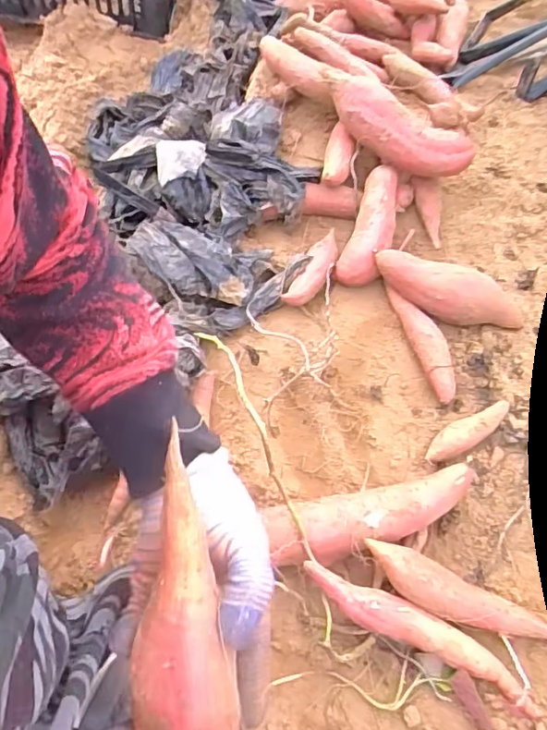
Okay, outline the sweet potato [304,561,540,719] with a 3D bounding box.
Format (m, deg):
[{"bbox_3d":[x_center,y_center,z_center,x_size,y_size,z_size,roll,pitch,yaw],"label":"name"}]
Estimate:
[{"bbox_3d":[0.130,0.240,0.497,0.220,0.045,0.035,23,62,12],"label":"sweet potato"}]

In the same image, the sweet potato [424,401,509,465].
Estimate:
[{"bbox_3d":[0.214,0.073,0.602,0.112,0.026,0.028,-25,65,-15],"label":"sweet potato"}]

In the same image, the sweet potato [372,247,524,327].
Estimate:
[{"bbox_3d":[0.217,-0.092,0.676,0.191,0.058,0.063,17,62,7],"label":"sweet potato"}]

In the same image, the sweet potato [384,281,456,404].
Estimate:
[{"bbox_3d":[0.179,-0.031,0.663,0.031,0.042,0.160,-12,62,-8],"label":"sweet potato"}]

